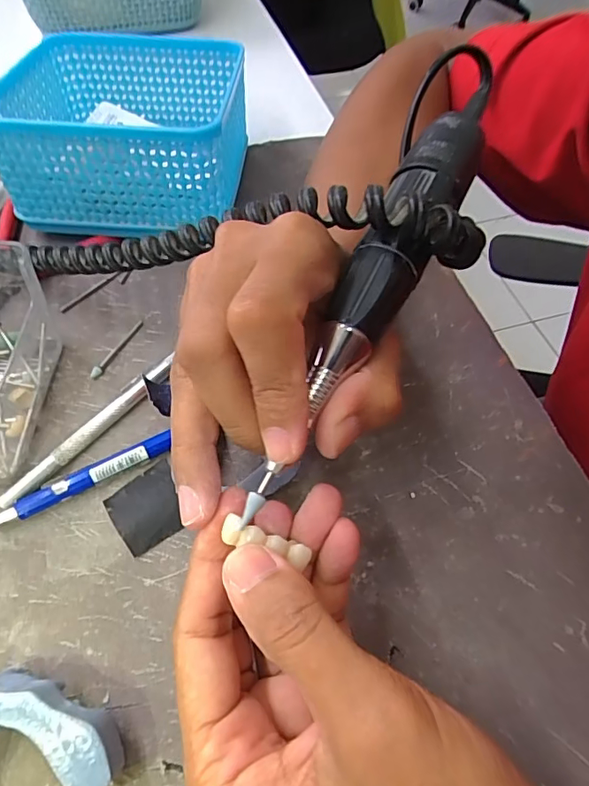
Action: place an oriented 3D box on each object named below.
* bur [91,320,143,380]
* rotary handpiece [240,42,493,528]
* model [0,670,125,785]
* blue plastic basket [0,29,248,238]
[{"bbox_3d":[-0.094,-0.024,0.261,0.005,0.004,0.042,22,60,10],"label":"bur"},{"bbox_3d":[0.036,-0.051,0.176,0.025,0.020,0.196,25,74,12],"label":"rotary handpiece"},{"bbox_3d":[-0.091,0.117,0.160,0.064,0.025,0.046,-23,61,-15],"label":"model"},{"bbox_3d":[-0.102,-0.163,0.305,0.126,0.073,0.131,2,58,0],"label":"blue plastic basket"}]

